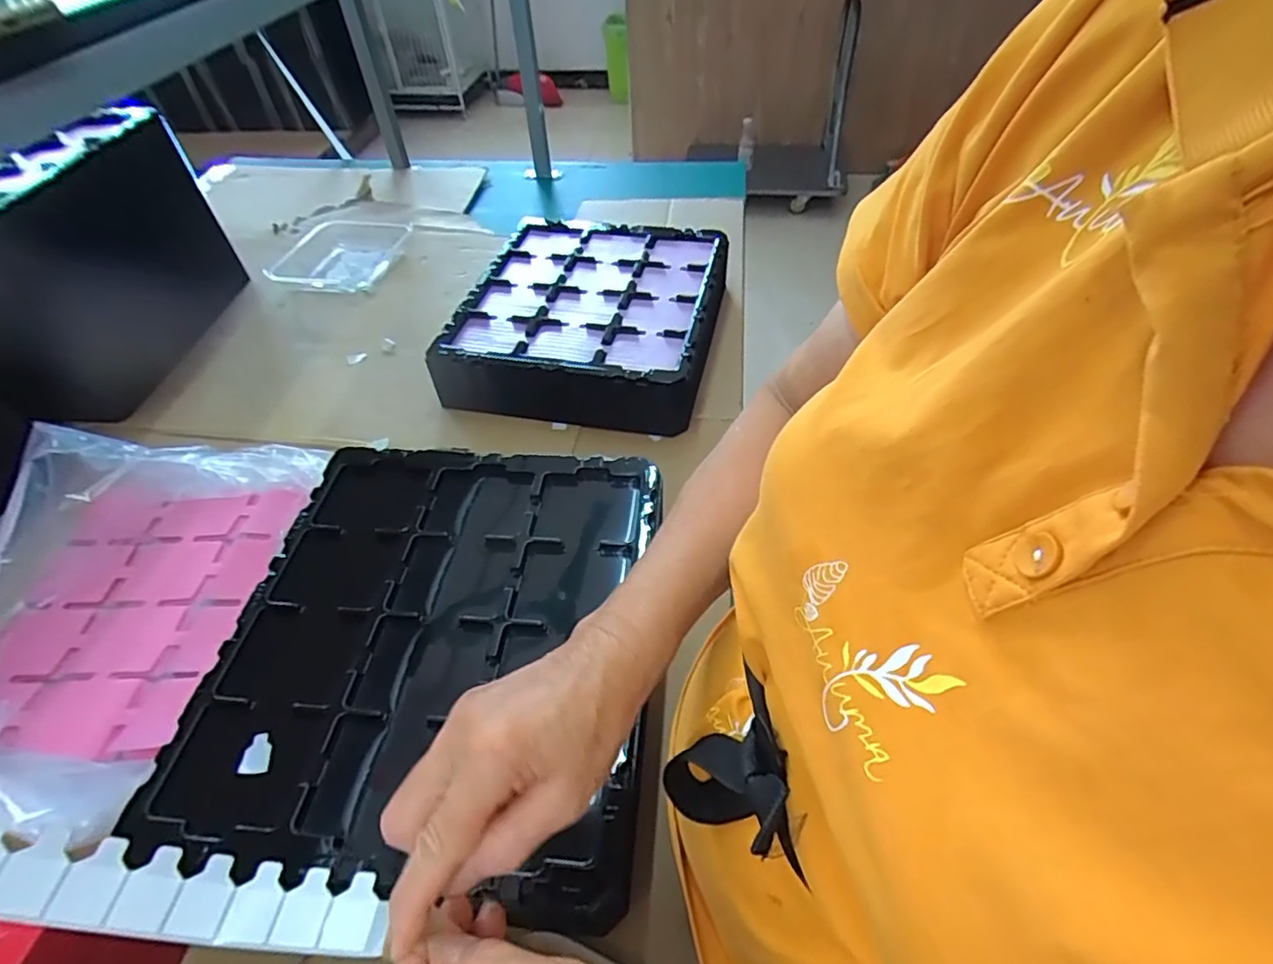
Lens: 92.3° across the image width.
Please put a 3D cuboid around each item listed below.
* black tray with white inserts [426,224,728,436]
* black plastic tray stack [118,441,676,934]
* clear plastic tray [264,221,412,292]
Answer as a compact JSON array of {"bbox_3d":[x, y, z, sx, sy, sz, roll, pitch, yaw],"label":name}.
[{"bbox_3d":[-0.060,-0.240,0.887,0.336,0.093,0.358,8,49,9],"label":"black tray with white inserts"},{"bbox_3d":[-0.164,0.146,0.542,0.325,0.111,0.360,2,49,4],"label":"black plastic tray stack"},{"bbox_3d":[-0.526,-0.406,1.083,0.197,0.032,0.207,3,49,5],"label":"clear plastic tray"}]

